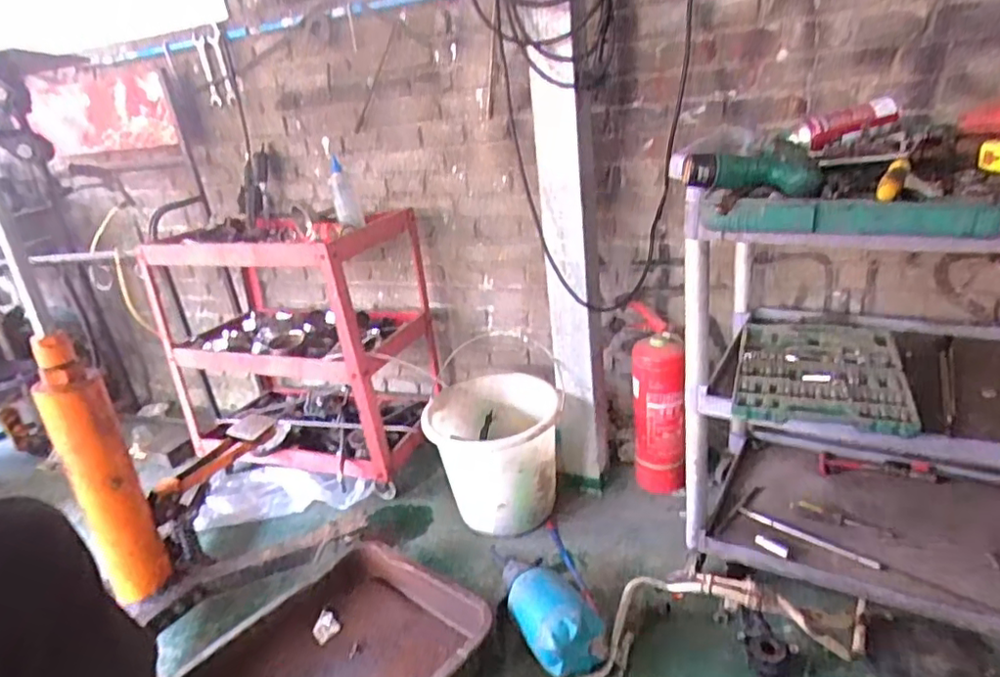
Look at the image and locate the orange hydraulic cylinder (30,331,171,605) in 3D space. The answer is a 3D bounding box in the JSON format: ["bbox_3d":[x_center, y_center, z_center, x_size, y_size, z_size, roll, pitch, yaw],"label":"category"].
[{"bbox_3d":[-0.822,0.281,1.250,0.112,0.556,0.095,-18,25,-28],"label":"orange hydraulic cylinder"}]

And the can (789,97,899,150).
[{"bbox_3d":[0.632,-0.397,1.119,0.196,0.051,0.058,-18,22,4],"label":"can"}]

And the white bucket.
[{"bbox_3d":[-0.010,0.297,1.573,0.324,0.297,0.306,-5,22,2],"label":"white bucket"}]

